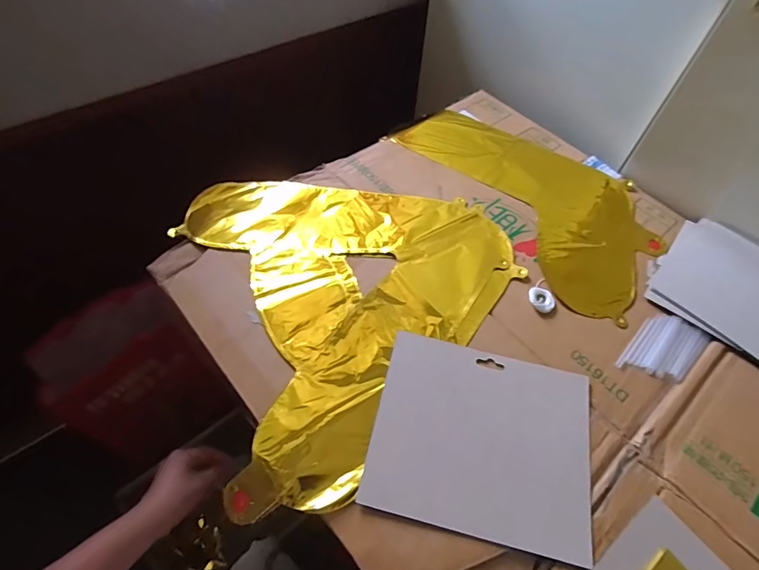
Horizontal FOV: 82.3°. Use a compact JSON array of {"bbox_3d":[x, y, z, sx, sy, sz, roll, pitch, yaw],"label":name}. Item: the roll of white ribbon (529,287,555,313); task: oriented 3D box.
[{"bbox_3d":[0.178,0.016,0.477,0.030,0.009,0.025,30,60,16],"label":"roll of white ribbon"}]

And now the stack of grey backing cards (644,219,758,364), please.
[{"bbox_3d":[0.428,0.018,0.494,0.174,0.012,0.208,-38,66,-25],"label":"stack of grey backing cards"}]

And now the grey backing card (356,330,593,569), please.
[{"bbox_3d":[0.094,0.135,0.391,0.189,0.006,0.160,14,58,4],"label":"grey backing card"}]

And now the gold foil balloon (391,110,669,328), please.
[{"bbox_3d":[0.181,-0.122,0.577,0.362,0.010,0.226,34,61,18],"label":"gold foil balloon"}]

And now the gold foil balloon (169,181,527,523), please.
[{"bbox_3d":[-0.014,-0.002,0.475,0.343,0.013,0.383,-15,58,-13],"label":"gold foil balloon"}]

